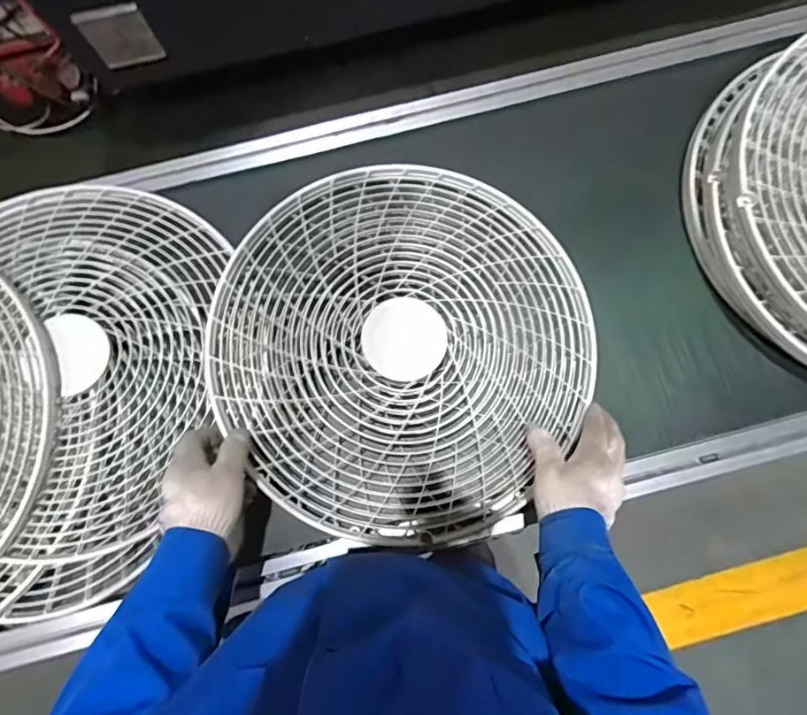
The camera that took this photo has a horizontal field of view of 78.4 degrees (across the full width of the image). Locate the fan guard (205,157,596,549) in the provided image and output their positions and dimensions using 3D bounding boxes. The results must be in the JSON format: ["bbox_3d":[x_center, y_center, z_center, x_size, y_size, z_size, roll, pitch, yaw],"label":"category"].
[{"bbox_3d":[0.000,-0.020,0.596,0.433,0.031,0.444,0,79,1],"label":"fan guard"}]

